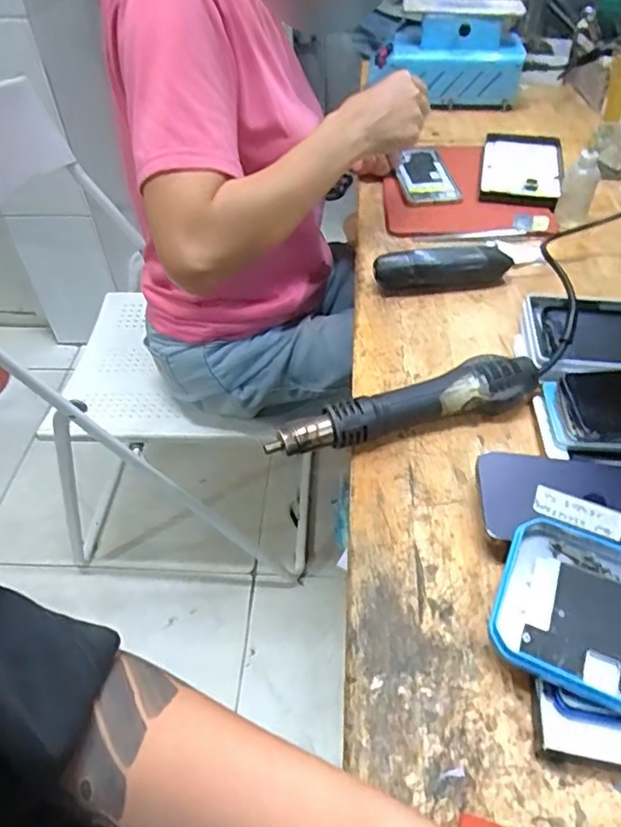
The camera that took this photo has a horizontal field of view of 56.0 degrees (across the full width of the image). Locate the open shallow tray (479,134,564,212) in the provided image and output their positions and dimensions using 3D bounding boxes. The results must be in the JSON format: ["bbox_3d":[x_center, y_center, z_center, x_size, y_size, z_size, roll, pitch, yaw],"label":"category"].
[{"bbox_3d":[0.279,-0.322,0.768,0.102,0.021,0.185,10,48,12],"label":"open shallow tray"}]

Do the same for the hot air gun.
[{"bbox_3d":[0.076,-0.006,0.477,0.231,0.037,0.047,-13,47,-10],"label":"hot air gun"}]

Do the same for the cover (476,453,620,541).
[{"bbox_3d":[0.199,0.063,0.407,0.156,0.007,0.075,6,56,4],"label":"cover"}]

